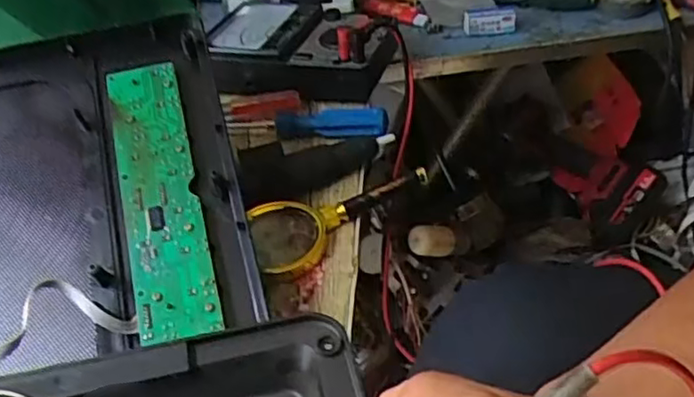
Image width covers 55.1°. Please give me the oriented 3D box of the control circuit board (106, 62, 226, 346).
[{"bbox_3d":[-0.119,-0.005,0.422,0.047,0.006,0.195,-13,63,-10],"label":"control circuit board"}]

